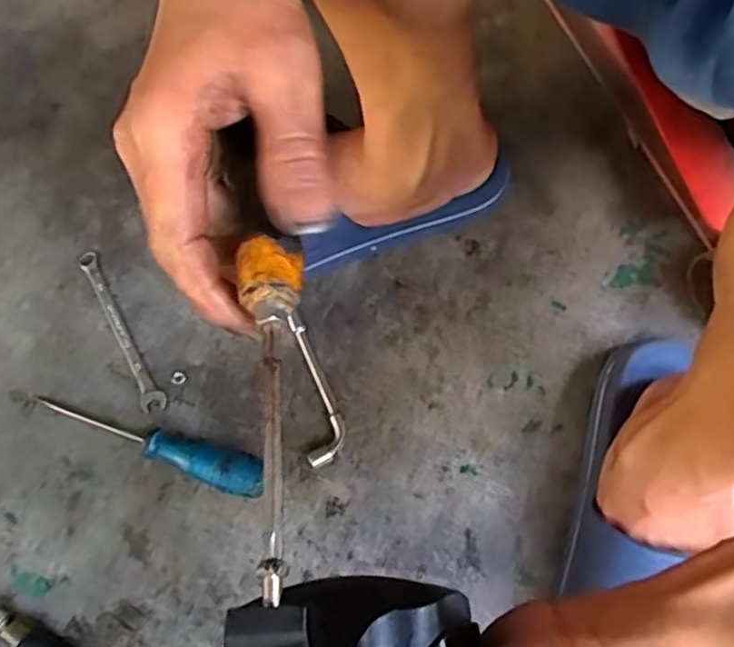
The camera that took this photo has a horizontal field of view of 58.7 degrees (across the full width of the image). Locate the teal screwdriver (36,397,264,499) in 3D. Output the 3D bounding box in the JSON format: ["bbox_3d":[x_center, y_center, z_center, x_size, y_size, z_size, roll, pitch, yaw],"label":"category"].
[{"bbox_3d":[-0.161,0.089,0.495,0.190,0.026,0.029,16,75,17],"label":"teal screwdriver"}]

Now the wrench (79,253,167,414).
[{"bbox_3d":[-0.200,0.003,0.528,0.018,0.012,0.152,-29,70,-6],"label":"wrench"}]

